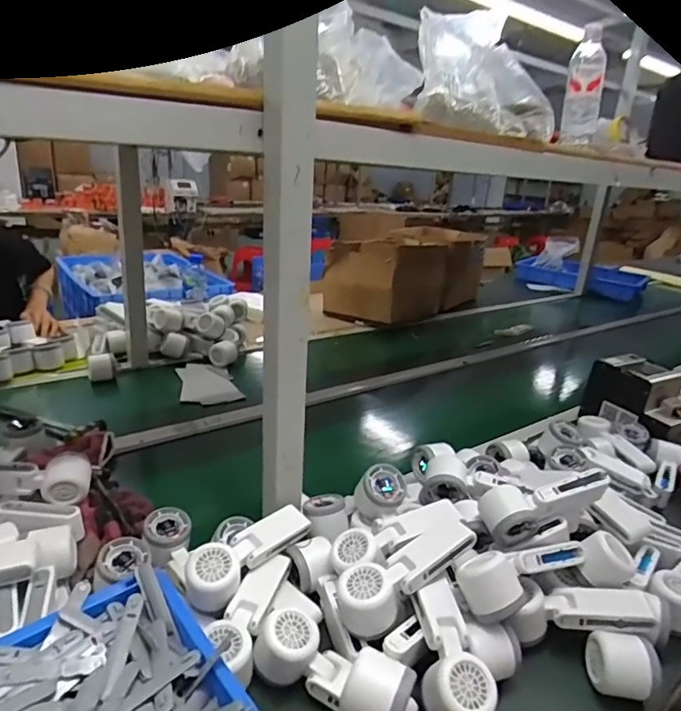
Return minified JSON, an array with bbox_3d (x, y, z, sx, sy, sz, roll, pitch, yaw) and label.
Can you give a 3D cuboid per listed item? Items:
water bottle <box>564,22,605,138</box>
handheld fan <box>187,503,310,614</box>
[{"bbox_3d":[0.425,-0.463,0.906,0.062,0.158,0.065,11,22,16],"label":"water bottle"},{"bbox_3d":[-0.105,0.224,0.603,0.056,0.052,0.163,20,26,35],"label":"handheld fan"}]

